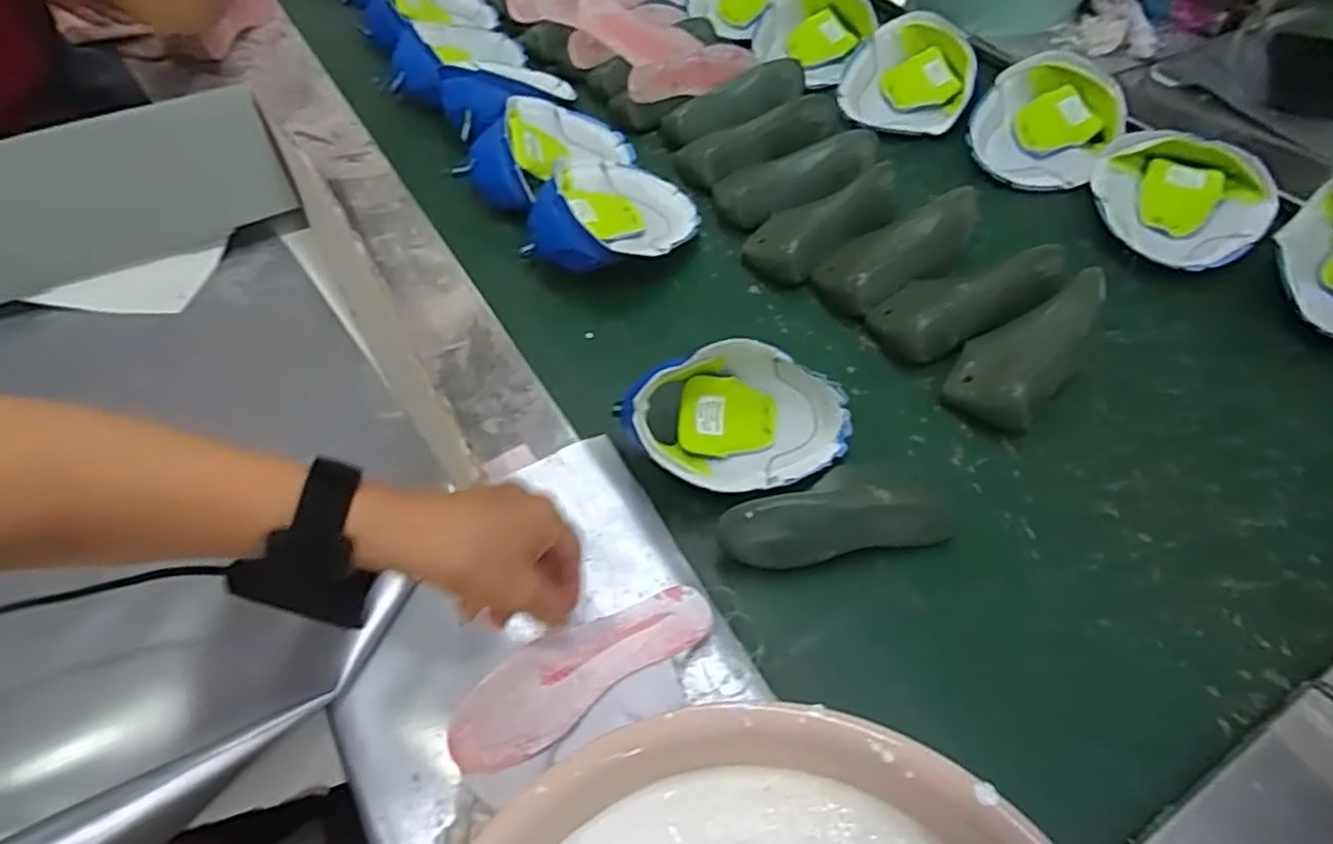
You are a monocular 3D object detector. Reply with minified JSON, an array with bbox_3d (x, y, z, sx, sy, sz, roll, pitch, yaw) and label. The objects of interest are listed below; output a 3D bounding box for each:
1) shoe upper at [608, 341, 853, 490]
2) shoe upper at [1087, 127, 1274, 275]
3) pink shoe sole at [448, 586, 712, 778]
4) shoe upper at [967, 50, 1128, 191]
[{"bbox_3d":[0.061,0.001,0.578,0.182,0.109,0.091,-6,55,-2],"label":"shoe upper"},{"bbox_3d":[0.538,-0.229,0.755,0.166,0.068,0.140,19,58,15],"label":"shoe upper"},{"bbox_3d":[-0.056,0.159,0.470,0.178,0.008,0.062,-30,57,-20],"label":"pink shoe sole"},{"bbox_3d":[0.445,-0.349,0.843,0.151,0.082,0.162,-1,55,1],"label":"shoe upper"}]

